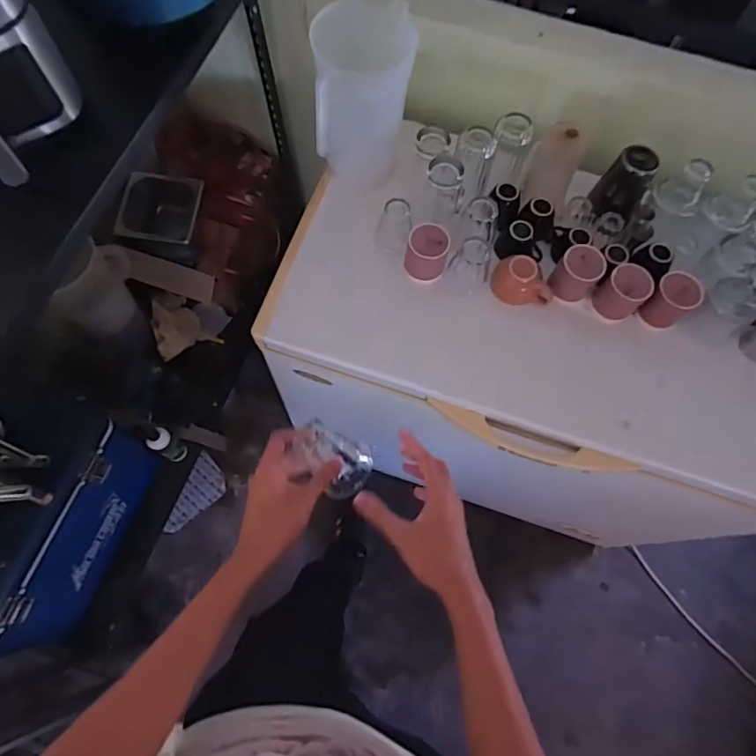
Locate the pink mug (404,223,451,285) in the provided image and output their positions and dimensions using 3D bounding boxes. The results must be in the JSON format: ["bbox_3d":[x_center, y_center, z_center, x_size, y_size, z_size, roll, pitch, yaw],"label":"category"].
[{"bbox_3d":[0.082,-0.209,0.838,0.068,0.082,0.064,10,69,1],"label":"pink mug"}]

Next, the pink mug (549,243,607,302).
[{"bbox_3d":[0.330,-0.174,0.829,0.072,0.072,0.074,36,71,10],"label":"pink mug"}]

